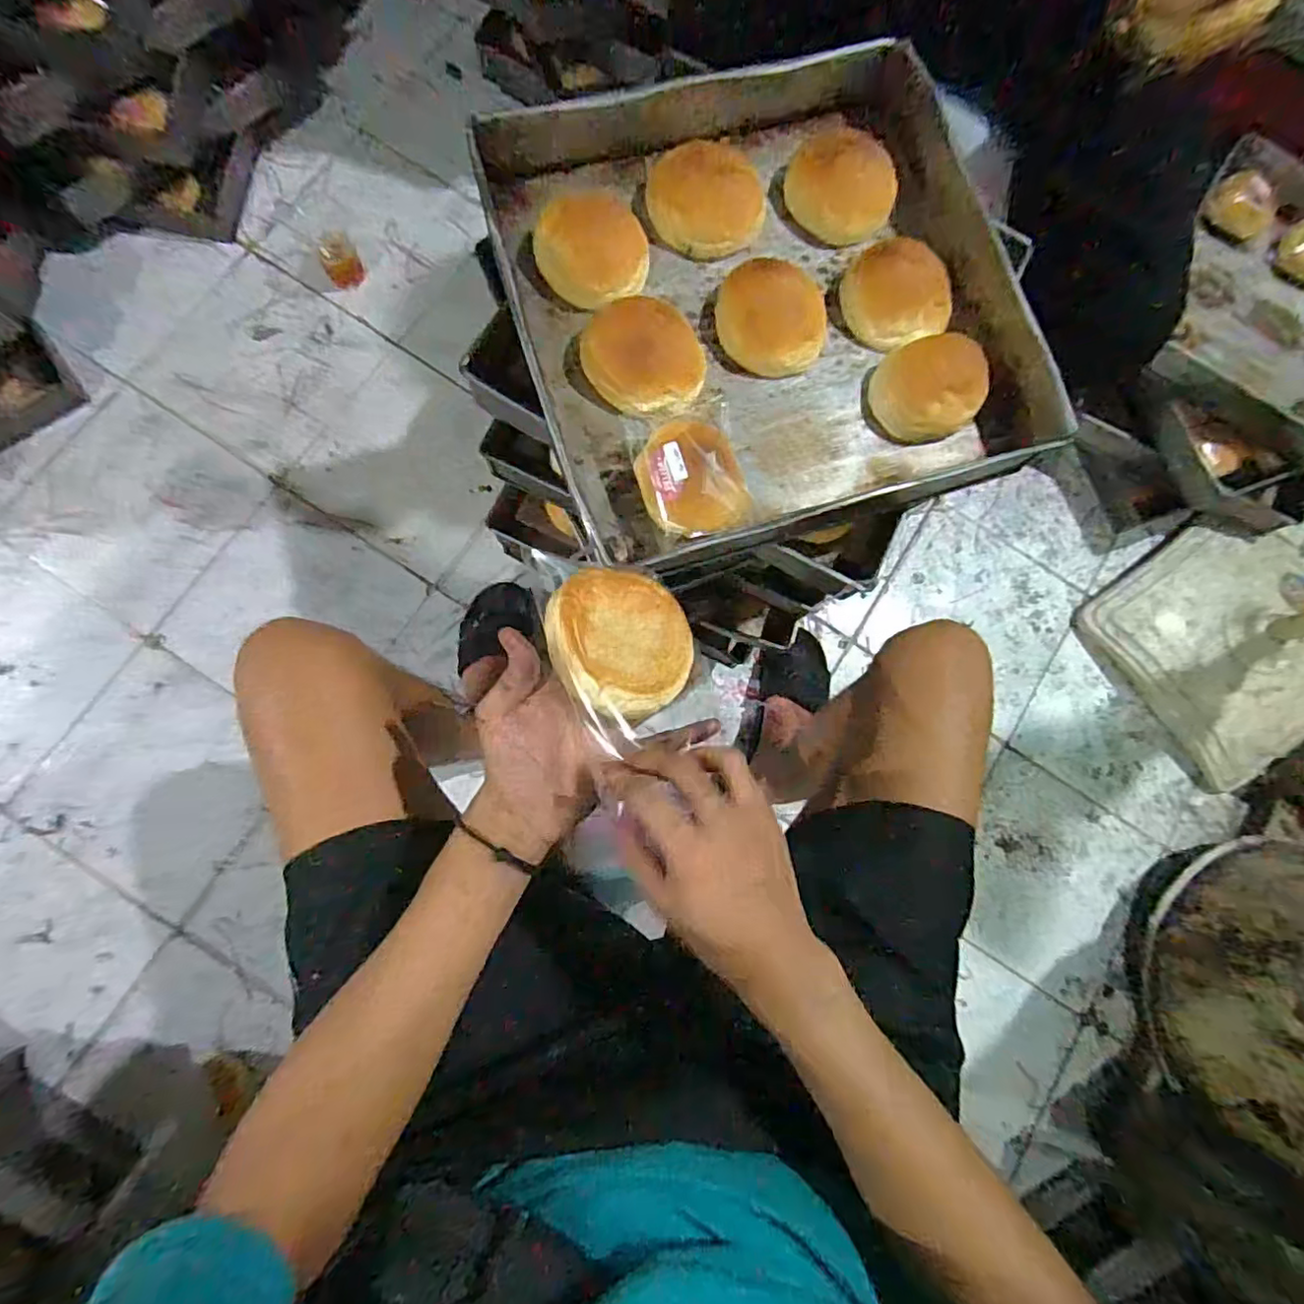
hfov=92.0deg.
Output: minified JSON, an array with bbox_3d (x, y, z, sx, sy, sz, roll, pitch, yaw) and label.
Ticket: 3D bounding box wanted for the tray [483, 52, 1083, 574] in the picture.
[{"bbox_3d":[0.097,-0.311,0.560,0.408,0.067,0.408,-16,82,-6],"label":"tray"}]

